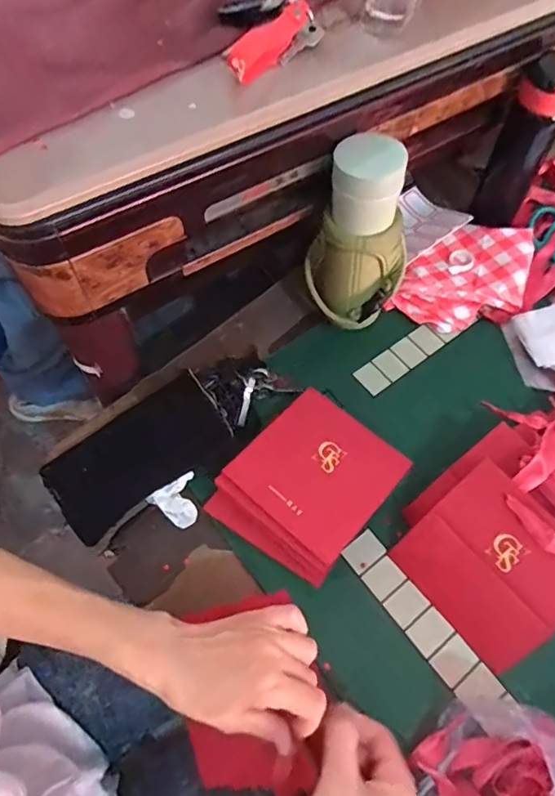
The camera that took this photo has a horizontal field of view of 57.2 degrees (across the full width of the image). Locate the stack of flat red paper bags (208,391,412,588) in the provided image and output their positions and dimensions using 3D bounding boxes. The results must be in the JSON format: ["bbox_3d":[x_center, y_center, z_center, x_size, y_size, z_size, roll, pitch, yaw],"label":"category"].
[{"bbox_3d":[0.031,0.086,0.521,0.139,0.034,0.165,38,67,17],"label":"stack of flat red paper bags"}]

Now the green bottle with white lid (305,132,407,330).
[{"bbox_3d":[0.087,-0.162,0.555,0.106,0.215,0.077,10,62,3],"label":"green bottle with white lid"}]

